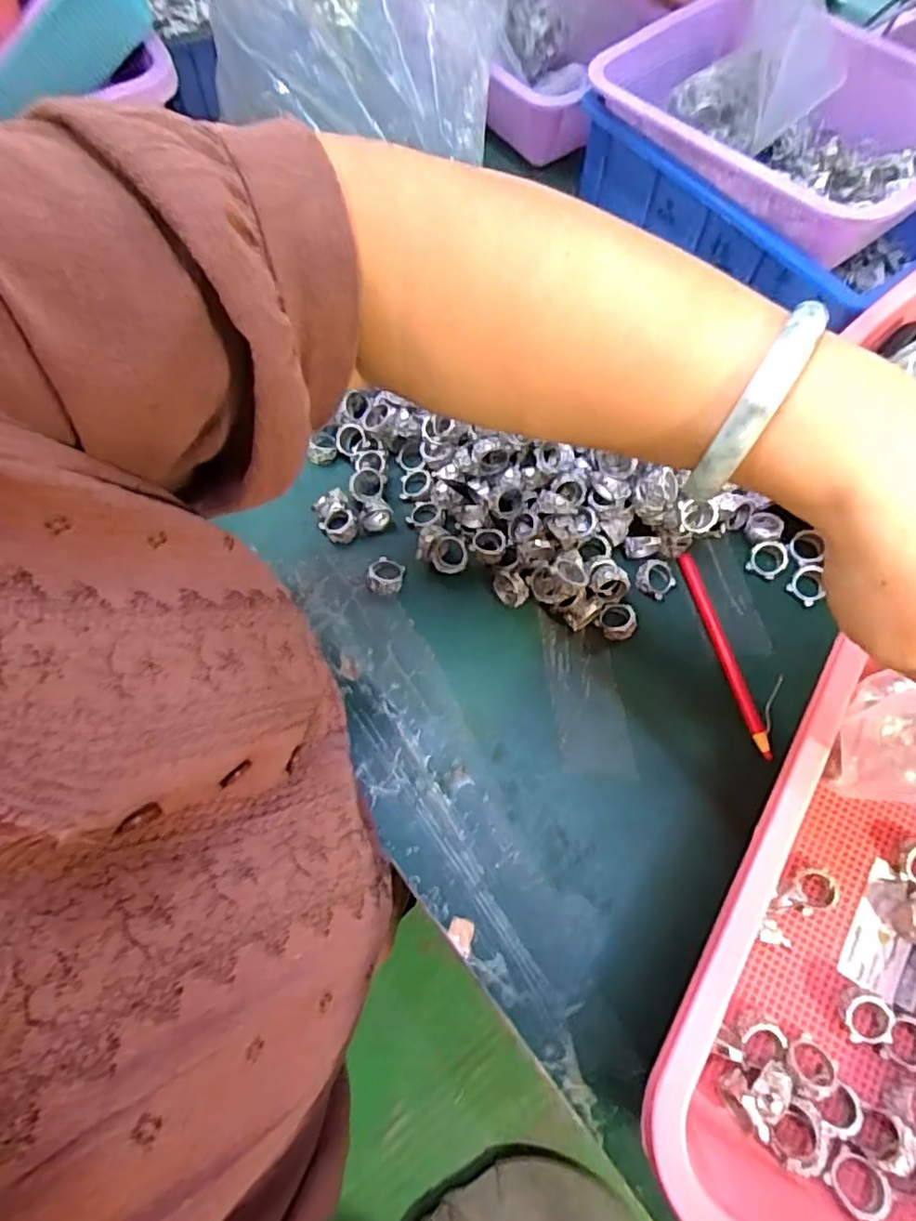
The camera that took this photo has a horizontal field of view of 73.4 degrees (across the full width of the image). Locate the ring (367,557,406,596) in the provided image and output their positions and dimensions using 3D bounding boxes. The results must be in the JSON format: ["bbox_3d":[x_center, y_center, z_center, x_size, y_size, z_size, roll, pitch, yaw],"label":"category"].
[{"bbox_3d":[-0.049,-0.024,0.414,0.023,0.016,0.026,12,68,3],"label":"ring"}]

